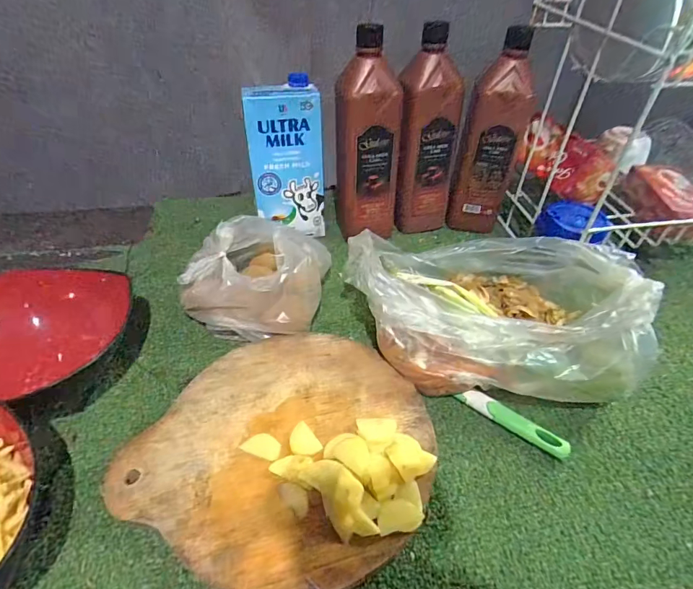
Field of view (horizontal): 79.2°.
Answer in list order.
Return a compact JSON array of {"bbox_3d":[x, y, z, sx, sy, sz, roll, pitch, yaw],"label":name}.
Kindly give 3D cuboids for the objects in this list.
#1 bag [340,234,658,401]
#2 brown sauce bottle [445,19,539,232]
[{"bbox_3d":[0.153,0.009,0.429,0.261,0.100,0.210,-8,44,-11],"label":"bag"},{"bbox_3d":[0.196,-0.203,0.560,0.078,0.242,0.077,17,45,14],"label":"brown sauce bottle"}]

